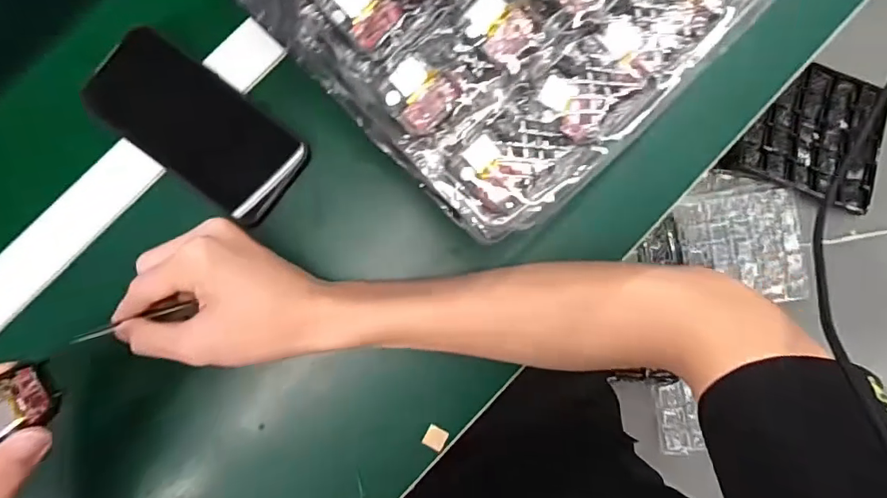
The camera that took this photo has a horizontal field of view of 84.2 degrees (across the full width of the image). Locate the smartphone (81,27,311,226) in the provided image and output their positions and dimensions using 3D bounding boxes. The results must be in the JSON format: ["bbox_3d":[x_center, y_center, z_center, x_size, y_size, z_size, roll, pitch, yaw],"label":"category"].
[{"bbox_3d":[-0.184,-0.091,0.368,0.156,0.014,0.079,38,87,-9],"label":"smartphone"}]

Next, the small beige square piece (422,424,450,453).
[{"bbox_3d":[-0.006,0.141,0.364,0.016,0.006,0.015,26,86,1],"label":"small beige square piece"}]

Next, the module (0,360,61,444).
[{"bbox_3d":[-0.226,0.081,0.262,0.039,0.011,0.032,-32,87,-3],"label":"module"}]

